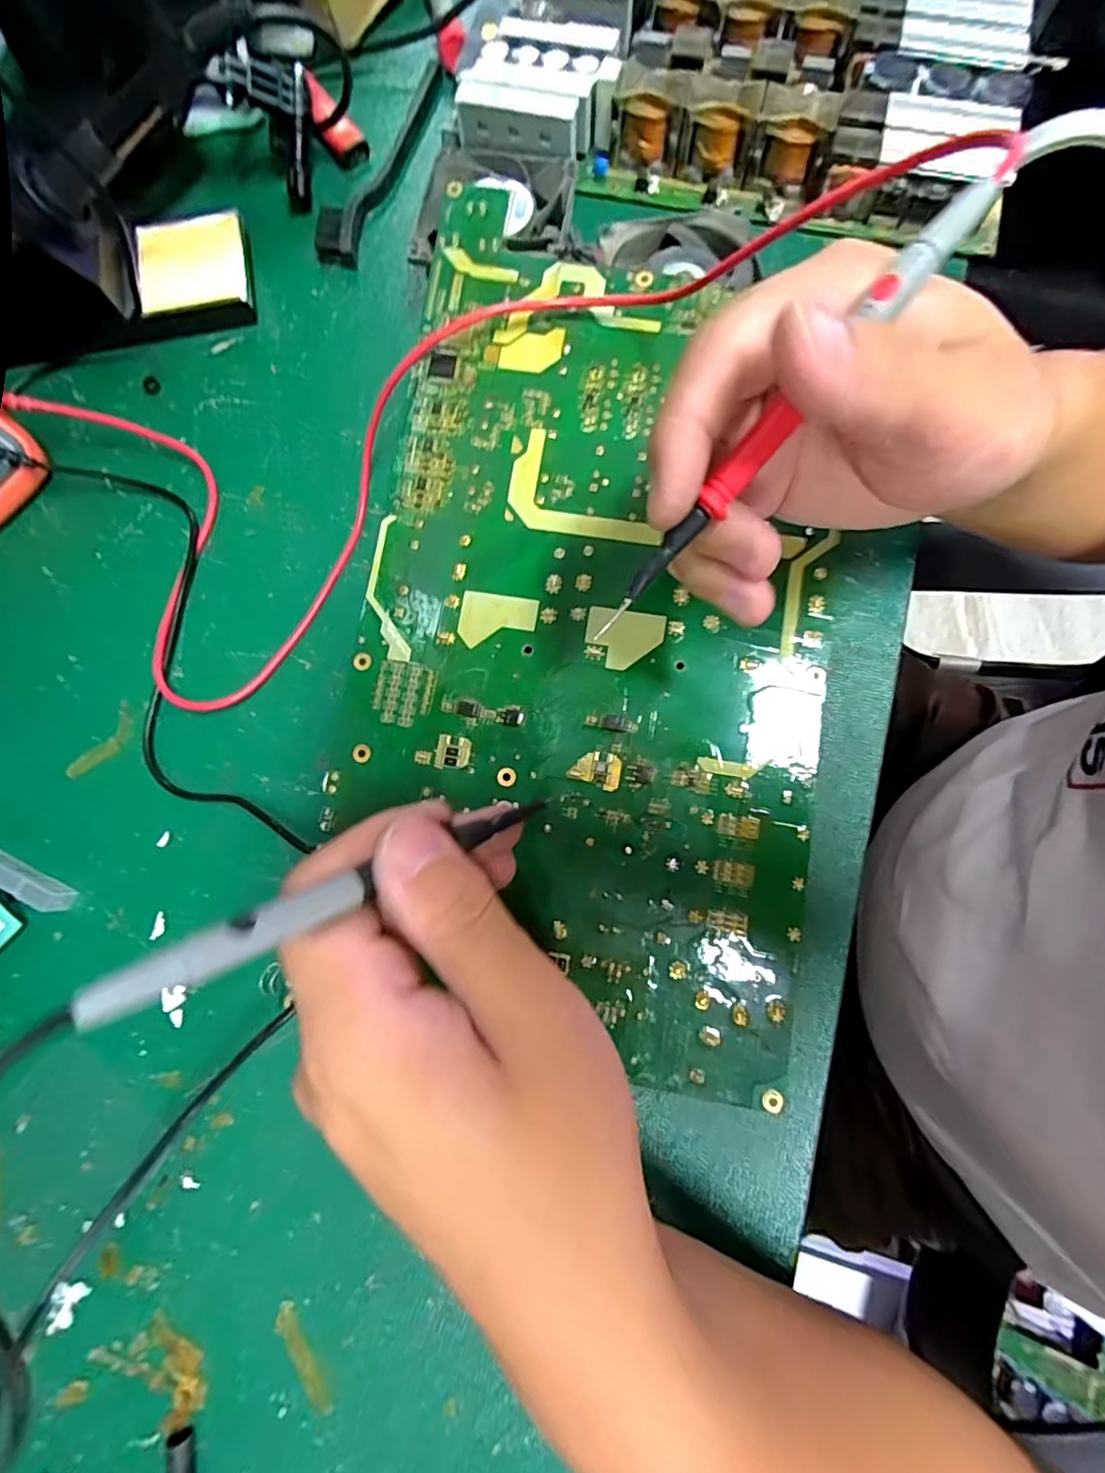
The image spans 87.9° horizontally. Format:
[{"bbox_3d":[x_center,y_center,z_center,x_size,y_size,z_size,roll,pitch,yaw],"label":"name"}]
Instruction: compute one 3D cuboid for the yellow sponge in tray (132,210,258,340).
[{"bbox_3d":[-0.209,-0.267,0.336,0.067,0.019,0.072,-13,77,-2],"label":"yellow sponge in tray"}]

